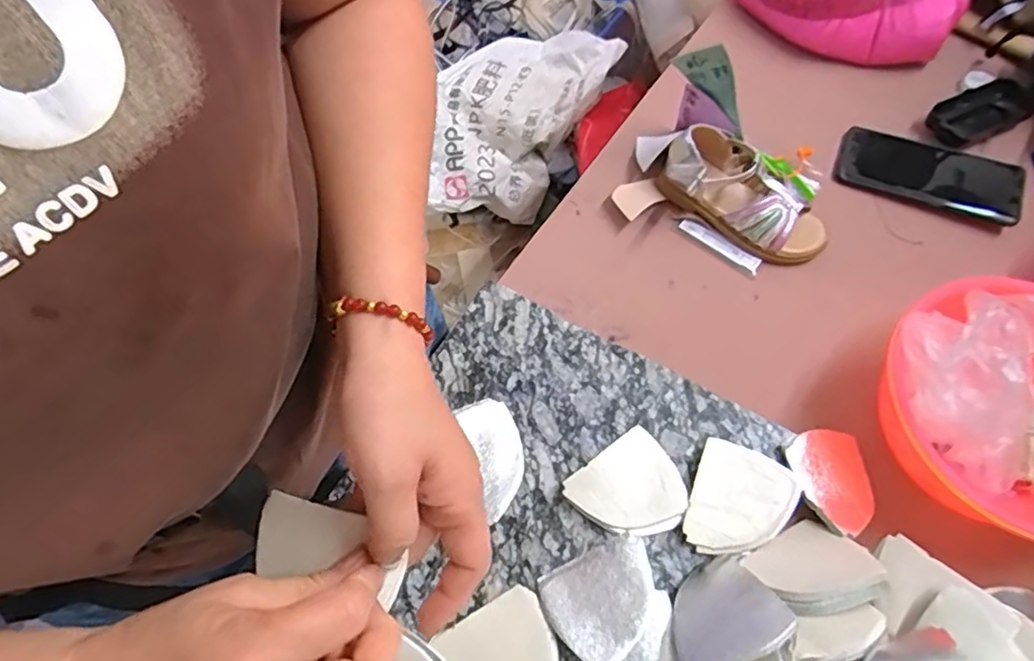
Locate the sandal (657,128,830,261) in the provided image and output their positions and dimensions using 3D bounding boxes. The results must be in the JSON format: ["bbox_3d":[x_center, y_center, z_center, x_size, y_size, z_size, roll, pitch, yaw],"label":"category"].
[{"bbox_3d":[0.208,-0.121,0.563,0.160,0.062,0.068,37,68,2],"label":"sandal"}]

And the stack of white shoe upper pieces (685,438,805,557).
[{"bbox_3d":[0.165,0.128,0.449,0.073,0.009,0.081,21,65,12],"label":"stack of white shoe upper pieces"}]

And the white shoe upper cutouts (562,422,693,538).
[{"bbox_3d":[0.084,0.119,0.454,0.079,0.013,0.069,-35,67,-15],"label":"white shoe upper cutouts"}]

